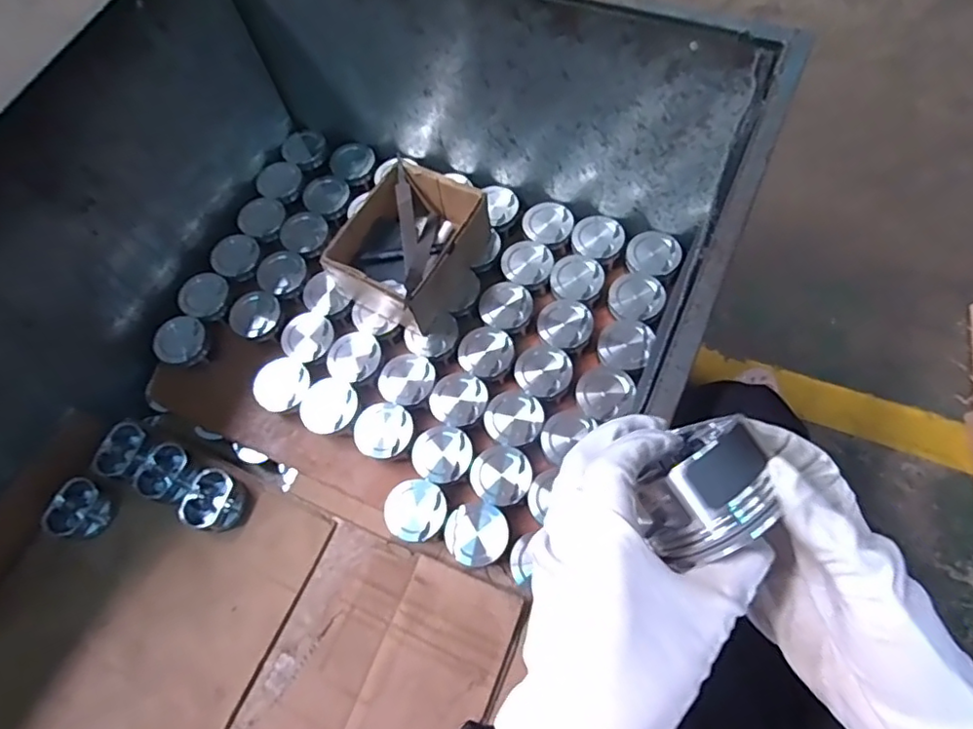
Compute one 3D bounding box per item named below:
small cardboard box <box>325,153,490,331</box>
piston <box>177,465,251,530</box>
[{"bbox_3d":[-0.106,-0.164,0.829,0.171,0.103,0.198,22,70,12],"label":"small cardboard box"},{"bbox_3d":[-0.361,0.186,0.787,0.069,0.050,0.074,-1,67,2],"label":"piston"}]

